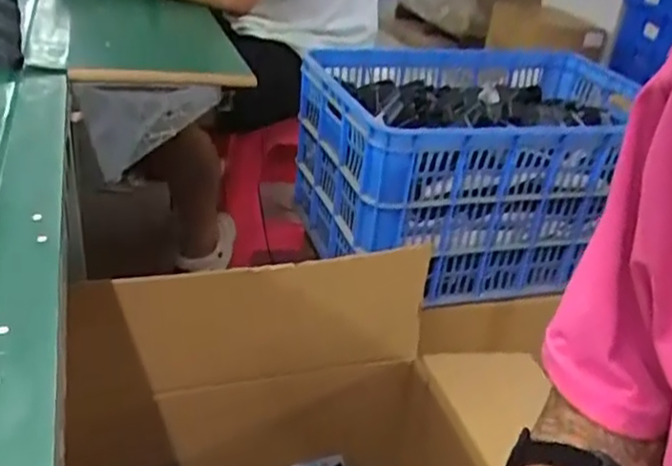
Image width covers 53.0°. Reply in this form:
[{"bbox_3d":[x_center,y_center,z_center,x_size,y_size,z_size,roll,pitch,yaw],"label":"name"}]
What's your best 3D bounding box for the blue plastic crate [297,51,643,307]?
[{"bbox_3d":[0.245,-0.117,1.152,0.551,0.301,0.374,-7,32,-22],"label":"blue plastic crate"}]

